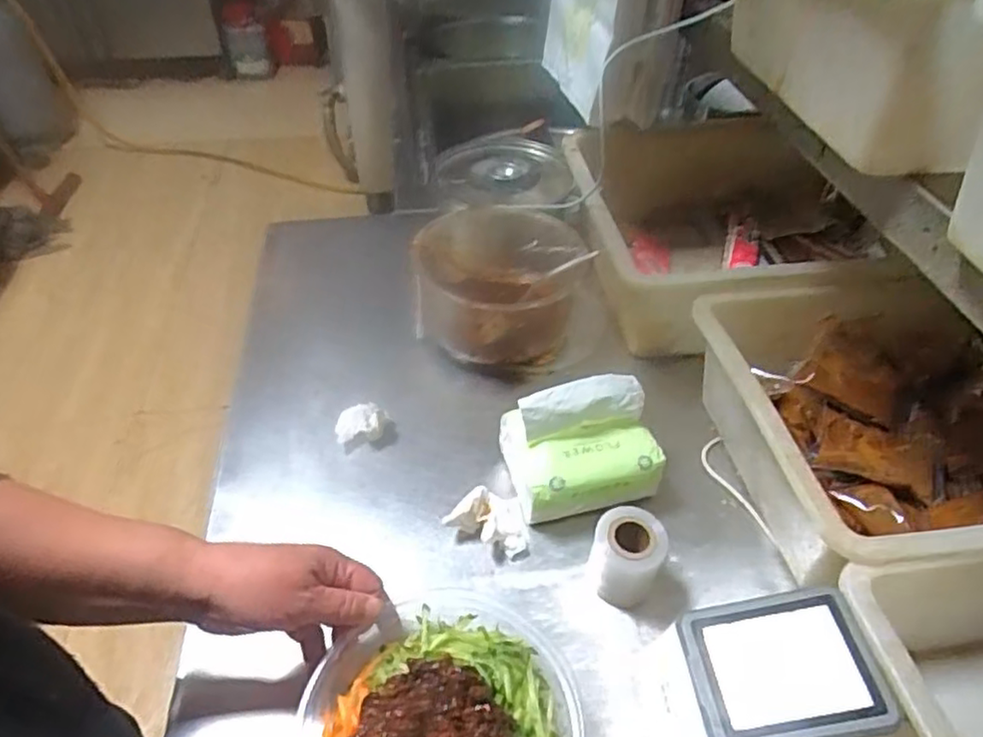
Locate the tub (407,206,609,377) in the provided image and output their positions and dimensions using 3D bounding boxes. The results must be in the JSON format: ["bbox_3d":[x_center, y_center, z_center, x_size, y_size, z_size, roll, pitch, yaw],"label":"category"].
[{"bbox_3d":[0.013,-0.084,0.703,0.162,0.097,0.186,-34,53,-30],"label":"tub"}]

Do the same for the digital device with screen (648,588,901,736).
[{"bbox_3d":[0.160,0.207,0.410,0.117,0.103,0.098,-3,44,-3],"label":"digital device with screen"}]

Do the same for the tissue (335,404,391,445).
[{"bbox_3d":[-0.122,0.050,0.616,0.048,0.030,0.032,-5,45,-5],"label":"tissue"}]

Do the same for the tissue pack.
[{"bbox_3d":[0.074,0.068,0.554,0.128,0.100,0.089,-4,44,-4],"label":"tissue pack"}]

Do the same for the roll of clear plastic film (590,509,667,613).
[{"bbox_3d":[0.101,0.144,0.500,0.050,0.071,0.051,0,44,0],"label":"roll of clear plastic film"}]

